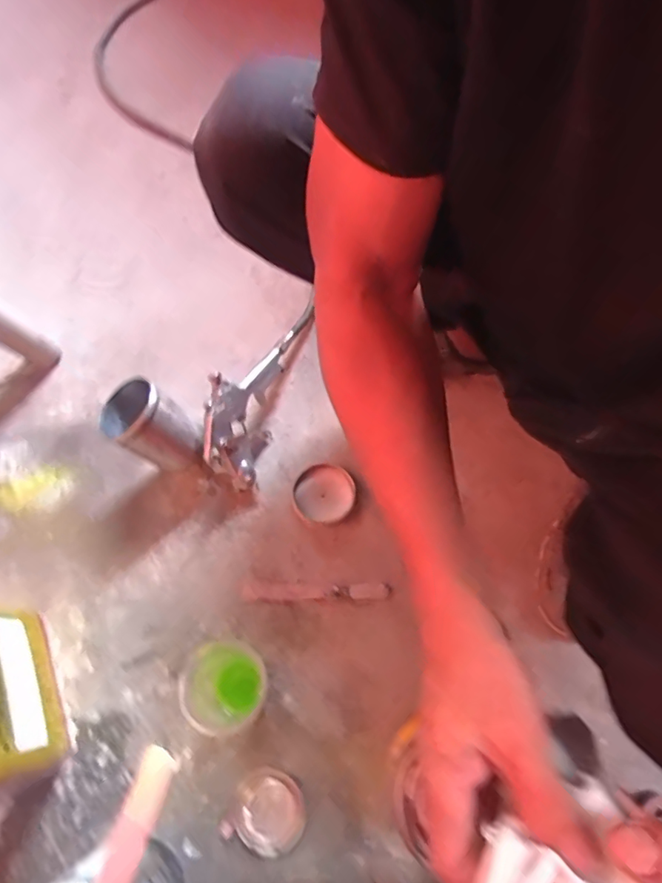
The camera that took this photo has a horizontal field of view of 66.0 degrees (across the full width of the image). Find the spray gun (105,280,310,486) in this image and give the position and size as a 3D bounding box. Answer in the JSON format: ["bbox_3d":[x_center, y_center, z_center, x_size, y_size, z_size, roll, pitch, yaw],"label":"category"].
[{"bbox_3d":[-0.142,-0.085,0.625,0.161,0.142,0.270,16,69,9],"label":"spray gun"}]

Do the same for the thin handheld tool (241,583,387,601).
[{"bbox_3d":[-0.019,0.172,0.582,0.166,0.005,0.018,0,67,3],"label":"thin handheld tool"}]

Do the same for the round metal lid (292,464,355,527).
[{"bbox_3d":[-0.009,0.065,0.618,0.070,0.016,0.073,0,66,1],"label":"round metal lid"}]

